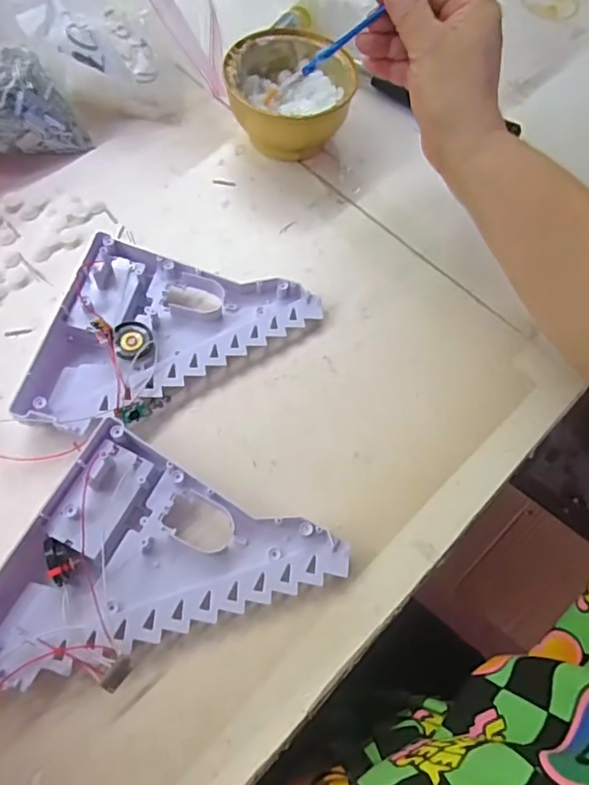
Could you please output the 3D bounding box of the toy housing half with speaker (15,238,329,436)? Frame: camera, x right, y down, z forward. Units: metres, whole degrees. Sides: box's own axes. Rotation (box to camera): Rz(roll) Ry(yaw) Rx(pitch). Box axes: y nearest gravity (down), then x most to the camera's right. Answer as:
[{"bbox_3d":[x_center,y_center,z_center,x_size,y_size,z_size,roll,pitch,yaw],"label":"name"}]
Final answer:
[{"bbox_3d":[-0.091,-0.053,0.357,0.188,0.030,0.110,-28,70,-15],"label":"toy housing half with speaker"}]

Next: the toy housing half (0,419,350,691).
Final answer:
[{"bbox_3d":[-0.068,0.106,0.287,0.153,0.027,0.128,24,66,8],"label":"toy housing half"}]

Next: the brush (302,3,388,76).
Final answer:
[{"bbox_3d":[0.053,-0.238,0.338,0.122,0.006,0.006,-19,59,37],"label":"brush"}]

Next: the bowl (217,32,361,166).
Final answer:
[{"bbox_3d":[-0.006,-0.238,0.431,0.094,0.056,0.083,-6,66,-6],"label":"bowl"}]

